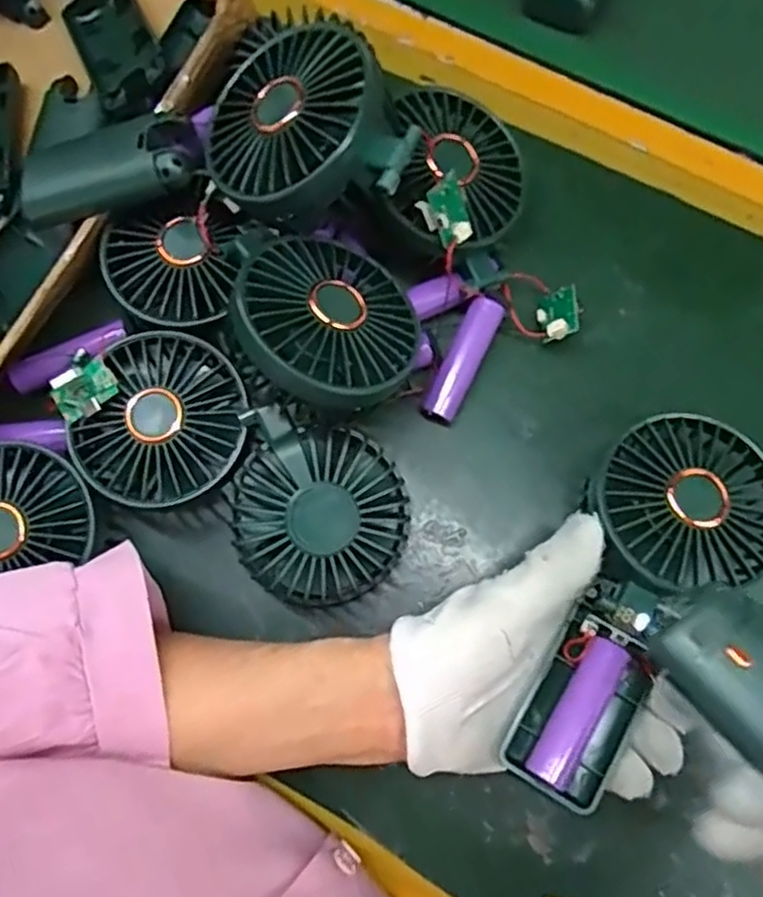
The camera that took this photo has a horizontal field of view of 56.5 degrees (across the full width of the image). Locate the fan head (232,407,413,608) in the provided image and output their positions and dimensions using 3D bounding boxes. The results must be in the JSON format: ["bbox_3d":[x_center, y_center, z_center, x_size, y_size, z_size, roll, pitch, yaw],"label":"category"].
[{"bbox_3d":[-0.031,0.032,0.340,0.084,0.038,0.079,0,77,1],"label":"fan head"}]

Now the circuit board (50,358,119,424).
[{"bbox_3d":[-0.143,-0.027,0.340,0.030,0.008,0.022,-25,101,-1],"label":"circuit board"}]

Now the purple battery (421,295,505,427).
[{"bbox_3d":[0.043,-0.046,0.374,0.019,0.015,0.070,26,93,7],"label":"purple battery"}]

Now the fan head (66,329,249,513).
[{"bbox_3d":[-0.105,-0.012,0.351,0.076,0.026,0.087,20,78,6],"label":"fan head"}]

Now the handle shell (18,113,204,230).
[{"bbox_3d":[-0.138,-0.139,0.359,0.095,0.026,0.044,-7,76,15],"label":"handle shell"}]

